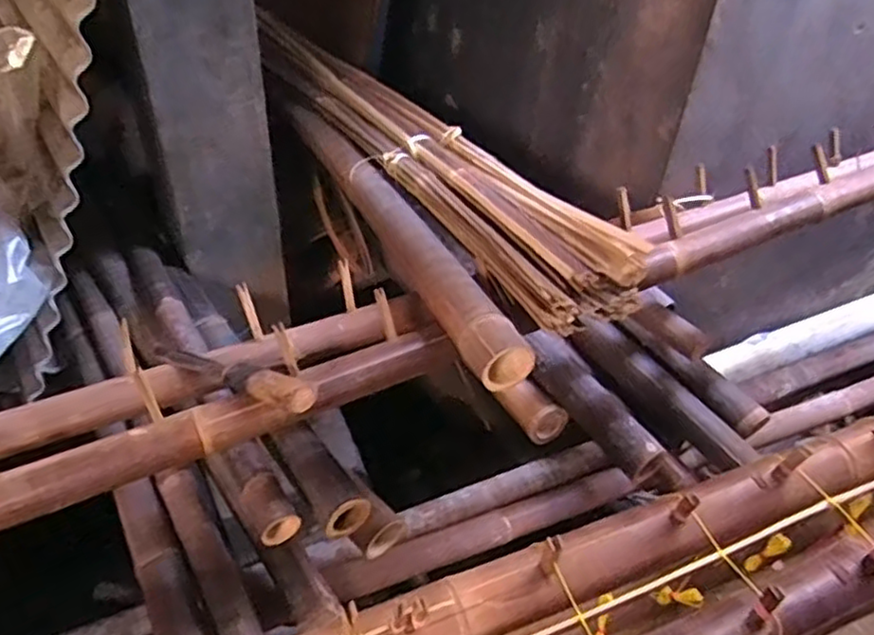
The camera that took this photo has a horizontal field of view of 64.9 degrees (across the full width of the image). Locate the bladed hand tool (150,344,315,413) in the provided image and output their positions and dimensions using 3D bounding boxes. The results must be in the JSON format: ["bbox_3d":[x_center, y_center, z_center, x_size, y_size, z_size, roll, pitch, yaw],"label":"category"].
[{"bbox_3d":[-0.271,0.072,0.888,0.290,0.040,0.045,11,39,34],"label":"bladed hand tool"}]

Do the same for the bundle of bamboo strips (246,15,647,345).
[{"bbox_3d":[-0.067,-0.338,1.240,0.187,0.066,1.101,-21,46,-25],"label":"bundle of bamboo strips"}]

